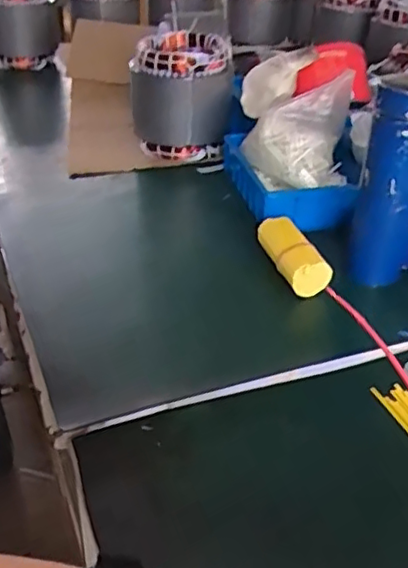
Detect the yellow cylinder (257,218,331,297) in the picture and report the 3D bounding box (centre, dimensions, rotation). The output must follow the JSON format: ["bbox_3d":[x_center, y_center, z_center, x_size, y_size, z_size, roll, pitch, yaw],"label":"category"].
[{"bbox_3d":[0.098,-0.032,0.702,0.046,0.045,0.119,-8,36,-15],"label":"yellow cylinder"}]

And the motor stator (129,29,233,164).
[{"bbox_3d":[-0.033,-0.300,0.974,0.150,0.153,0.150,1,35,-2],"label":"motor stator"}]

